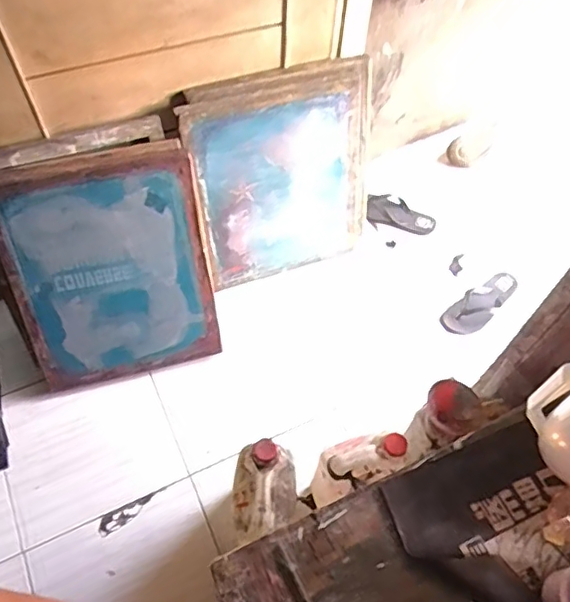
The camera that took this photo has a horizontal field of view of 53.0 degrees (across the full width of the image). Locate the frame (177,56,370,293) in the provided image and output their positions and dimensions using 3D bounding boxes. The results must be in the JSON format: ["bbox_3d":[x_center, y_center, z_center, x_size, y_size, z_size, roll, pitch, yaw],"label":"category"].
[{"bbox_3d":[0.000,-0.314,1.508,0.485,0.564,0.068,-16,43,-9],"label":"frame"}]

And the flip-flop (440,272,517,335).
[{"bbox_3d":[0.560,0.008,1.623,0.251,0.028,0.106,-37,66,-8],"label":"flip-flop"}]

